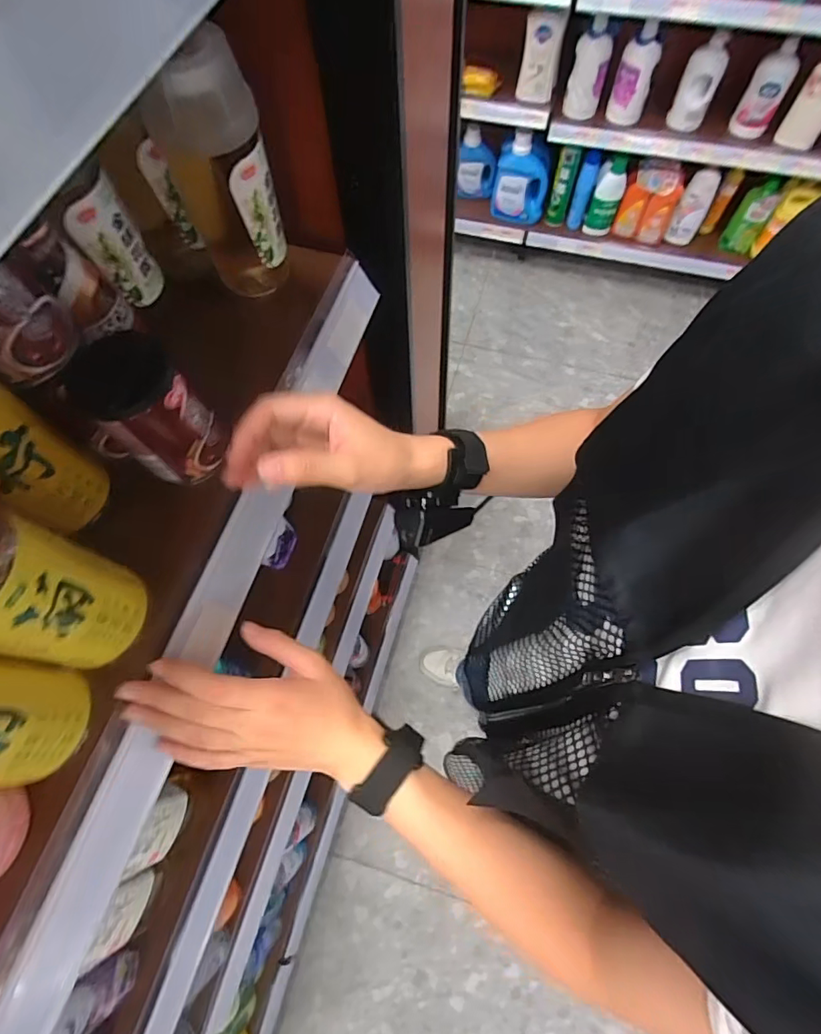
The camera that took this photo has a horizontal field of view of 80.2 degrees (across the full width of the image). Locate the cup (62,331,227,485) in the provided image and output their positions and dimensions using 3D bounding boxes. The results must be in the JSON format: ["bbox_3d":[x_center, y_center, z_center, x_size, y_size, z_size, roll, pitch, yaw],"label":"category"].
[{"bbox_3d":[-0.186,-0.075,0.349,0.067,0.087,0.075,-40,69,-14],"label":"cup"}]

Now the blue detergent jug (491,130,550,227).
[{"bbox_3d":[0.348,-1.067,1.532,0.175,0.258,0.094,17,67,11],"label":"blue detergent jug"}]

